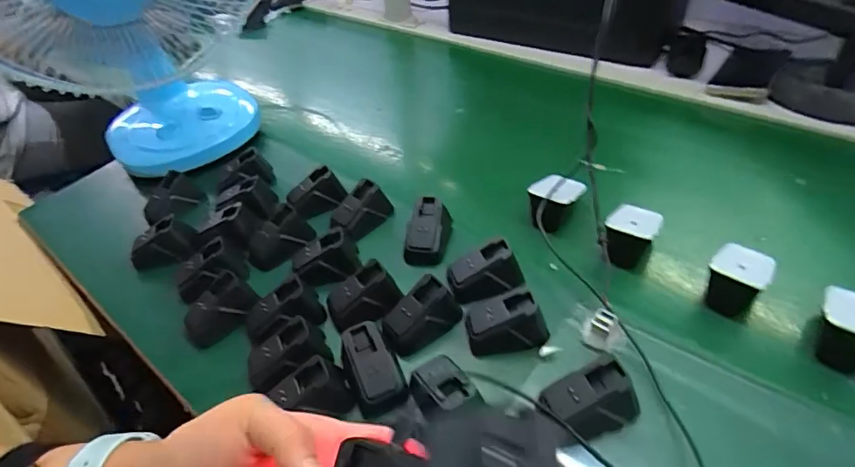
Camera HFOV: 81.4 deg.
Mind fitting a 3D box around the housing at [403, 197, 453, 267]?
[{"bbox_3d":[0.000,-0.001,0.517,0.042,0.048,0.054,3,44,12],"label":"housing"}]

